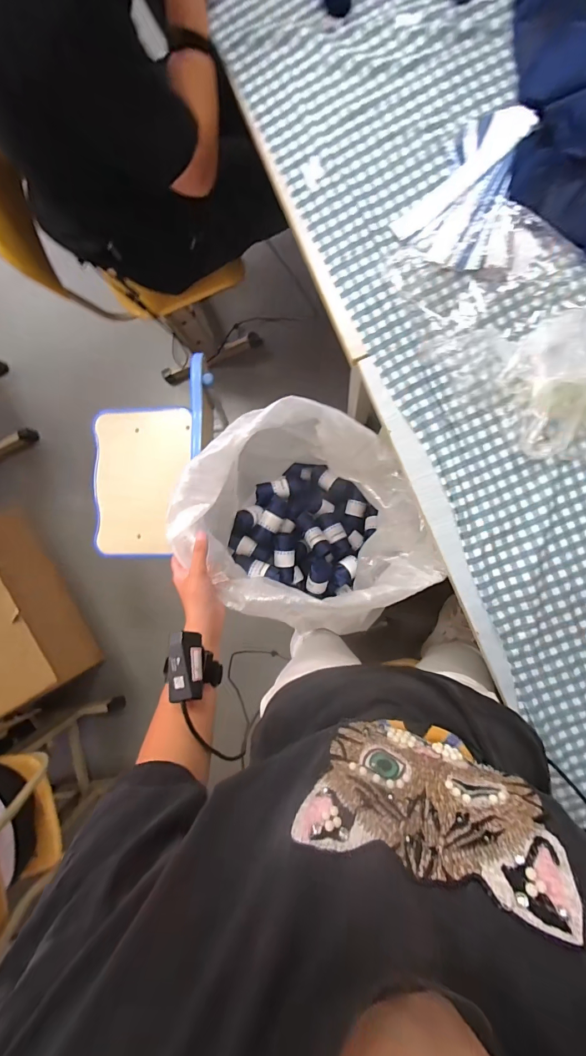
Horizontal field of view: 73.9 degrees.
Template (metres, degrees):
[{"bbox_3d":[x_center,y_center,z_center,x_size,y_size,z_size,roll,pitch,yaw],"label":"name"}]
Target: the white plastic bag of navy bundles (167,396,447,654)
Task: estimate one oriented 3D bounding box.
[{"bbox_3d":[0.056,-0.008,0.695,0.368,0.409,0.307,26,96,7],"label":"white plastic bag of navy bundles"}]

